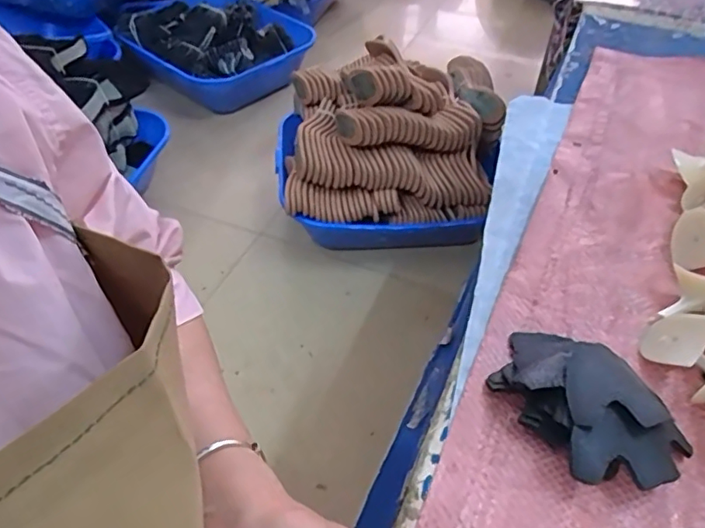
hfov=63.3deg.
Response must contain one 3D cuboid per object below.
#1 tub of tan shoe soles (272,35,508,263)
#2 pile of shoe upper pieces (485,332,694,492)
[{"bbox_3d":[0.097,-0.281,1.396,0.543,0.411,0.395,-7,46,-7],"label":"tub of tan shoe soles"},{"bbox_3d":[0.148,0.087,0.373,0.079,0.041,0.127,-21,49,-20],"label":"pile of shoe upper pieces"}]

